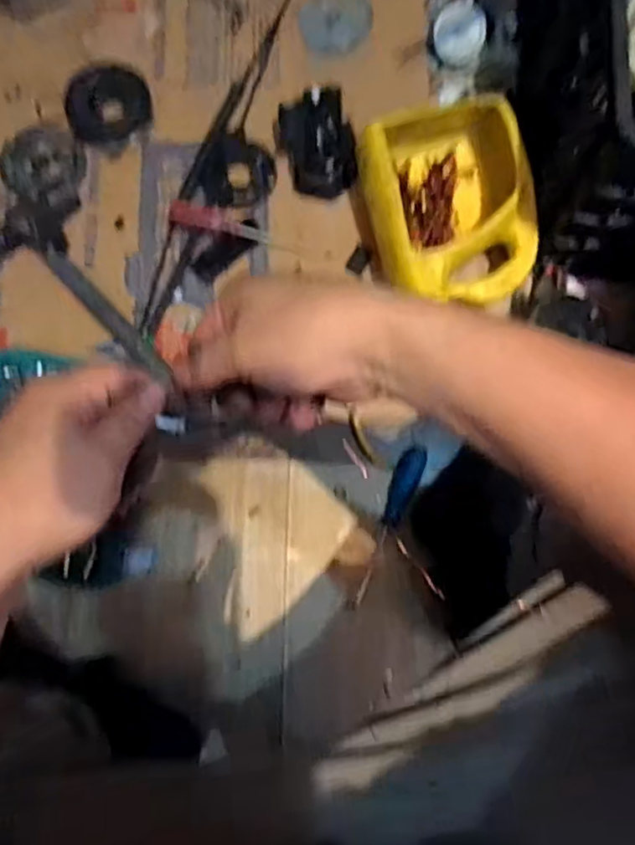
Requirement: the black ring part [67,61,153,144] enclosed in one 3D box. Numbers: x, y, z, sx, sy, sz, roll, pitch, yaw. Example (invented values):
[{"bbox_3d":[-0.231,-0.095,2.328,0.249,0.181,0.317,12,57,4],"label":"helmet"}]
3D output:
[{"bbox_3d":[-0.268,-0.409,0.848,0.106,0.027,0.094,-36,82,-6],"label":"black ring part"}]

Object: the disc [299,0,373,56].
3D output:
[{"bbox_3d":[0.024,-0.531,0.870,0.092,0.007,0.100,0,80,0],"label":"disc"}]

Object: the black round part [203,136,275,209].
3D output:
[{"bbox_3d":[-0.099,-0.320,0.841,0.090,0.015,0.103,-1,80,-1],"label":"black round part"}]

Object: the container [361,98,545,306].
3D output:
[{"bbox_3d":[0.153,-0.243,0.767,0.178,0.099,0.224,-16,80,-3],"label":"container"}]

